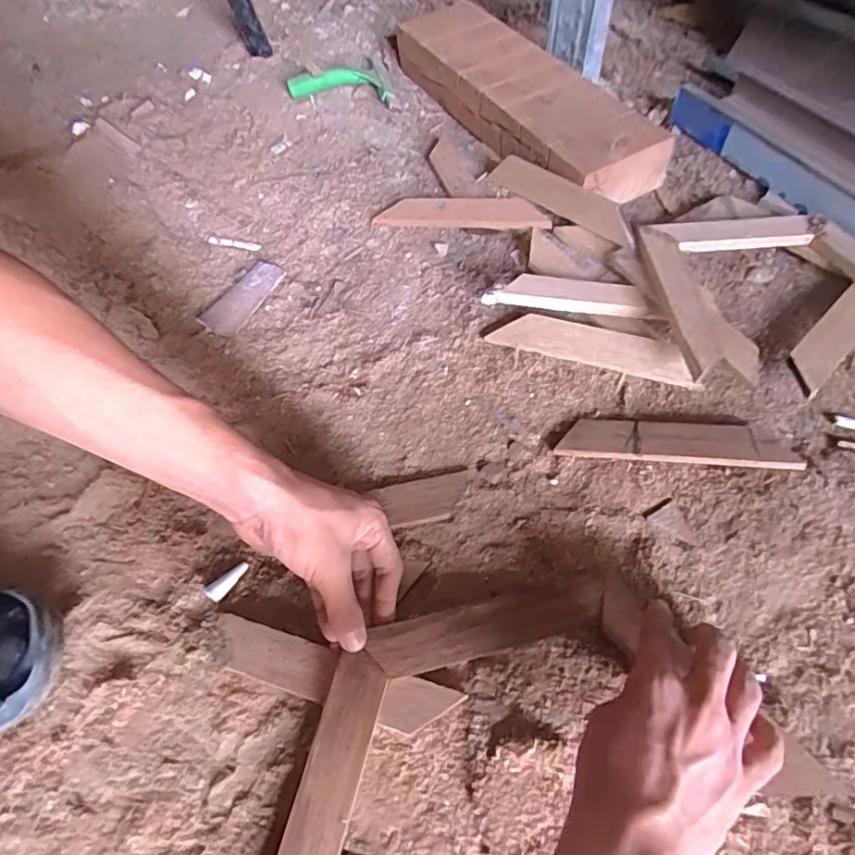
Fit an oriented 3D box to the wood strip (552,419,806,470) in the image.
[{"bbox_3d":[0.204,0.011,0.456,0.180,0.007,0.037,3,56,14],"label":"wood strip"}]

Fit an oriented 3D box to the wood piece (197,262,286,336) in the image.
[{"bbox_3d":[-0.199,-0.143,0.590,0.042,0.009,0.101,25,64,17],"label":"wood piece"}]

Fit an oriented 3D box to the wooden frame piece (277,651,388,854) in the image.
[{"bbox_3d":[-0.066,0.236,0.344,0.038,0.010,0.168,12,66,11],"label":"wooden frame piece"}]

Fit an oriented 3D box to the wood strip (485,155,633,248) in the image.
[{"bbox_3d":[0.148,-0.260,0.614,0.012,0.039,0.201,-25,52,-36],"label":"wood strip"}]

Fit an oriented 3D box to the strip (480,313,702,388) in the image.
[{"bbox_3d":[0.150,-0.076,0.512,0.187,0.008,0.036,16,87,15],"label":"strip"}]

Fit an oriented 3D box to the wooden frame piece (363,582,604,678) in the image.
[{"bbox_3d":[0.045,0.144,0.393,0.168,0.010,0.036,-10,59,-9],"label":"wooden frame piece"}]

